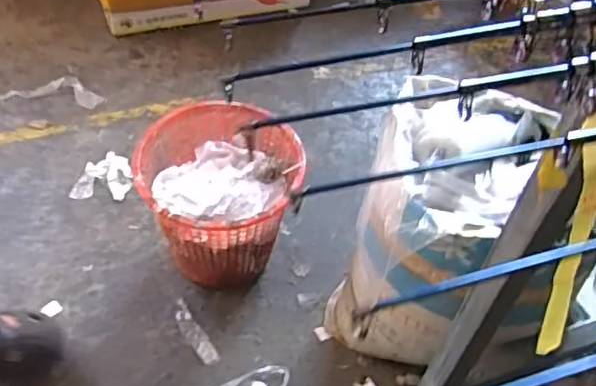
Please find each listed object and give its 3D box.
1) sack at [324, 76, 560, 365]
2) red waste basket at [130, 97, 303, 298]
[{"bbox_3d":[0.208,0.055,1.030,0.201,0.431,0.334,25,53,14],"label":"sack"},{"bbox_3d":[-0.148,0.023,1.140,0.266,0.264,0.268,2,50,-3],"label":"red waste basket"}]

